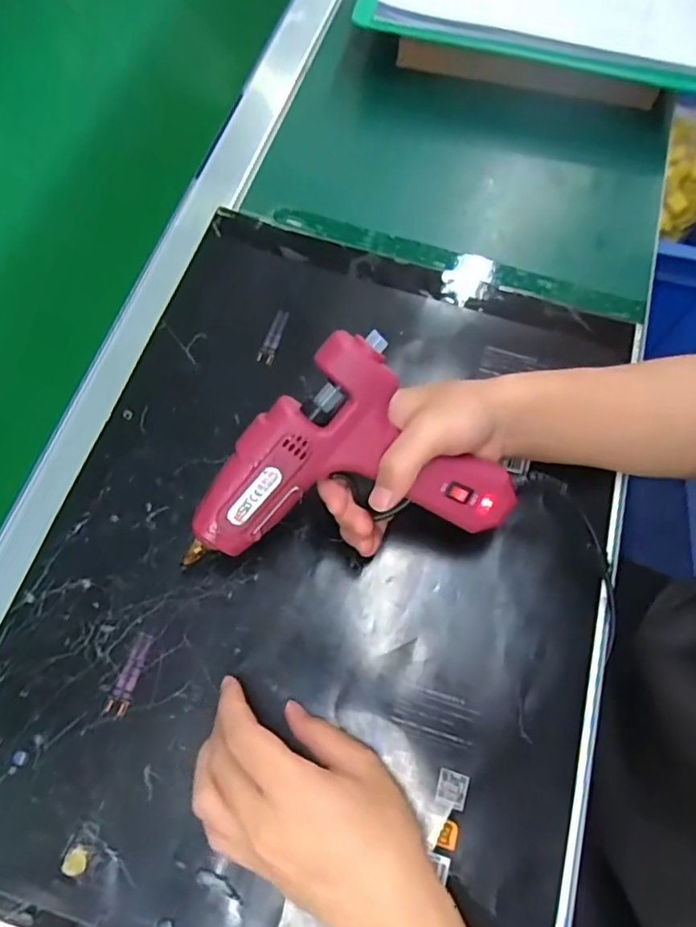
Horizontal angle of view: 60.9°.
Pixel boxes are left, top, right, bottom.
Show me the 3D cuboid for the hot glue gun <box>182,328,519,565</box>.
[{"bbox_3d":[-0.001,-0.013,0.342,0.185,0.036,0.119,-6,111,-5],"label":"hot glue gun"}]

